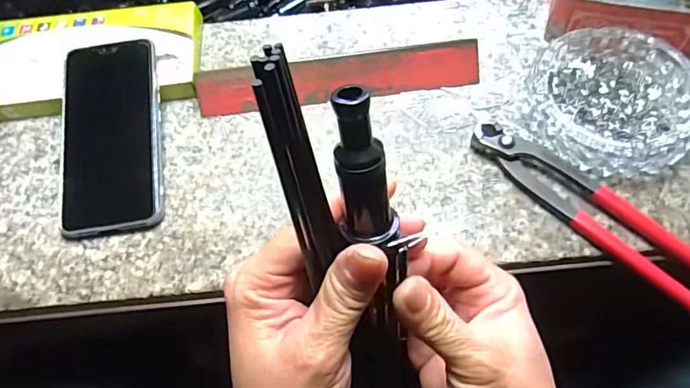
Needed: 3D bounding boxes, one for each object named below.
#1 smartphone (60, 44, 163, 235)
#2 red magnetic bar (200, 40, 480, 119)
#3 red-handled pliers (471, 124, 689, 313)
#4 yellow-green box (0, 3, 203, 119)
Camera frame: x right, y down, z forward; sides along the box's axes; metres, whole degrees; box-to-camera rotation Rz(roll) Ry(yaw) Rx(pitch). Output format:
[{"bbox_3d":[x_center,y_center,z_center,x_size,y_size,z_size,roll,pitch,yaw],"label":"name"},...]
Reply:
[{"bbox_3d":[-0.181,-0.046,0.383,0.078,0.008,0.154,-9,73,4],"label":"smartphone"},{"bbox_3d":[-0.005,-0.095,0.407,0.228,0.028,0.028,-6,63,0],"label":"red magnetic bar"},{"bbox_3d":[0.177,0.009,0.346,0.043,0.018,0.194,-39,67,-16],"label":"red-handled pliers"},{"bbox_3d":[-0.216,-0.118,0.429,0.179,0.024,0.100,-3,63,2],"label":"yellow-green box"}]

